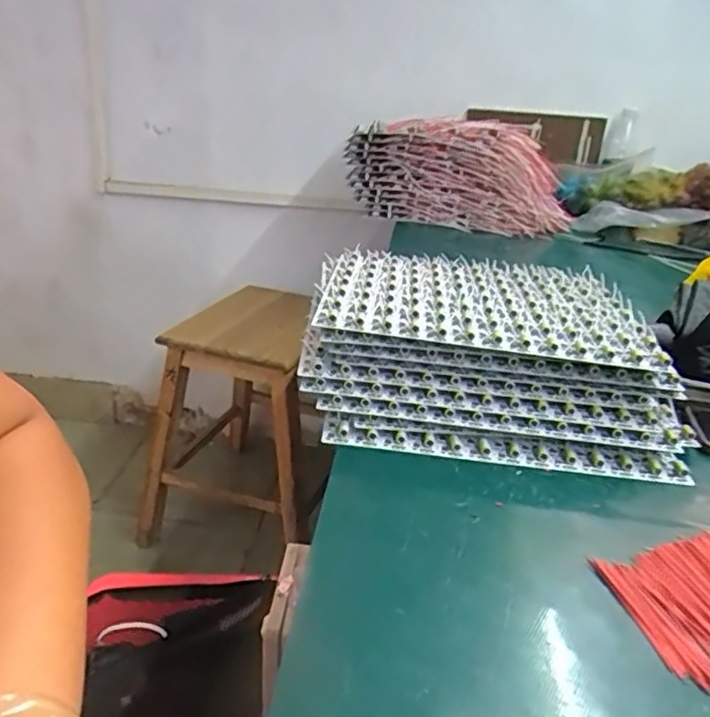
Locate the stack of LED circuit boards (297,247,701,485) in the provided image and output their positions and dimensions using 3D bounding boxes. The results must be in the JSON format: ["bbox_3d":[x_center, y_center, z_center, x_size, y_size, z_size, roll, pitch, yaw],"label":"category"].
[{"bbox_3d":[0.122,-0.014,0.614,0.326,0.088,0.299,7,25,0],"label":"stack of LED circuit boards"}]

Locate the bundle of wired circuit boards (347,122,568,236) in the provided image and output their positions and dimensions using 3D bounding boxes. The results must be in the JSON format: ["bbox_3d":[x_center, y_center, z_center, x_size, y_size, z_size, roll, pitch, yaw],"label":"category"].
[{"bbox_3d":[0.189,-0.362,1.240,0.421,0.196,0.117,15,24,24],"label":"bundle of wired circuit boards"}]

